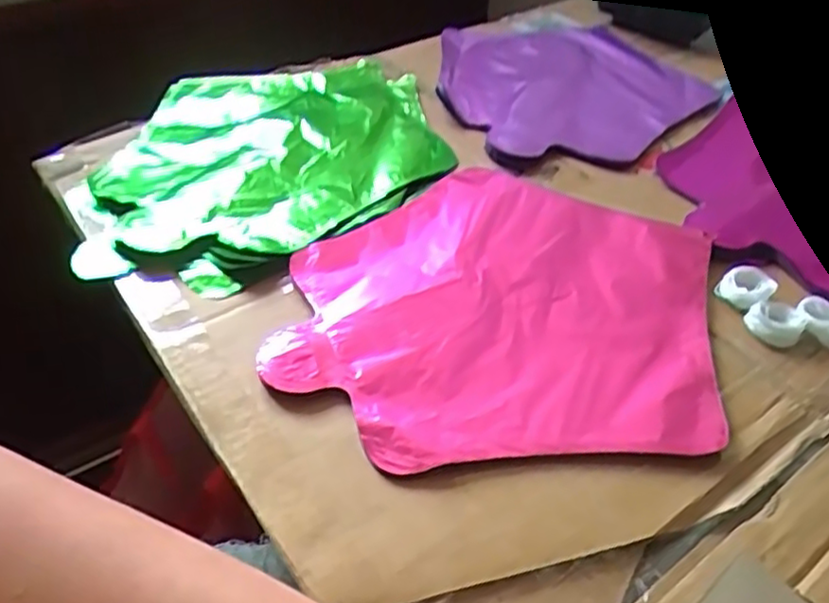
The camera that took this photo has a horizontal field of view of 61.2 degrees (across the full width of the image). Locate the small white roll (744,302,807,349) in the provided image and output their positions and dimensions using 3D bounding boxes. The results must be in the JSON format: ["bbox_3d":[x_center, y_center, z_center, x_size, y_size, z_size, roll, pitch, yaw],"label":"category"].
[{"bbox_3d":[0.199,0.012,0.387,0.028,0.010,0.028,1,44,-1],"label":"small white roll"}]

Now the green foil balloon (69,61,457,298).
[{"bbox_3d":[-0.102,-0.107,0.519,0.237,0.034,0.294,-7,44,-9],"label":"green foil balloon"}]

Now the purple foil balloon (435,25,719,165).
[{"bbox_3d":[0.134,-0.189,0.621,0.228,0.032,0.269,-2,44,-4],"label":"purple foil balloon"}]

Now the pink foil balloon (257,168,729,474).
[{"bbox_3d":[0.050,-0.003,0.396,0.224,0.007,0.233,10,44,9],"label":"pink foil balloon"}]

